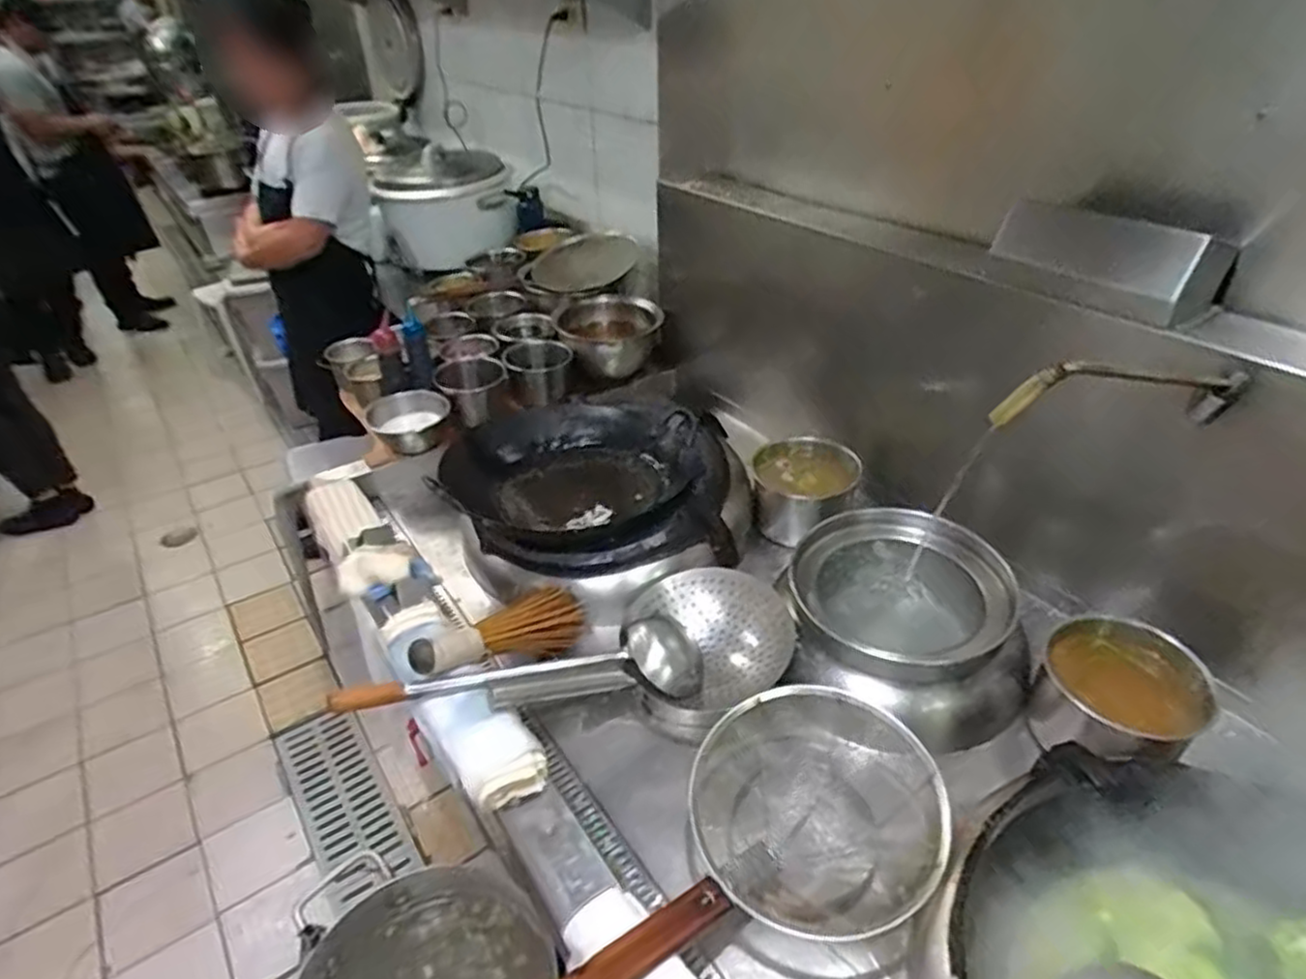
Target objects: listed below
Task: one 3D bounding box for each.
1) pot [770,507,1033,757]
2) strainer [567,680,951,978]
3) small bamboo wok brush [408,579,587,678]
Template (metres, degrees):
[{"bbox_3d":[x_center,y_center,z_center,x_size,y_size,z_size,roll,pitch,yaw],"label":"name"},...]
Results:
[{"bbox_3d":[0.368,0.187,1.087,0.357,0.165,0.279,16,39,23],"label":"pot"},{"bbox_3d":[0.066,0.407,0.789,0.597,0.164,0.302,-11,33,-40],"label":"strainer"},{"bbox_3d":[-0.220,0.210,1.078,0.070,0.085,0.291,30,25,37],"label":"small bamboo wok brush"}]

